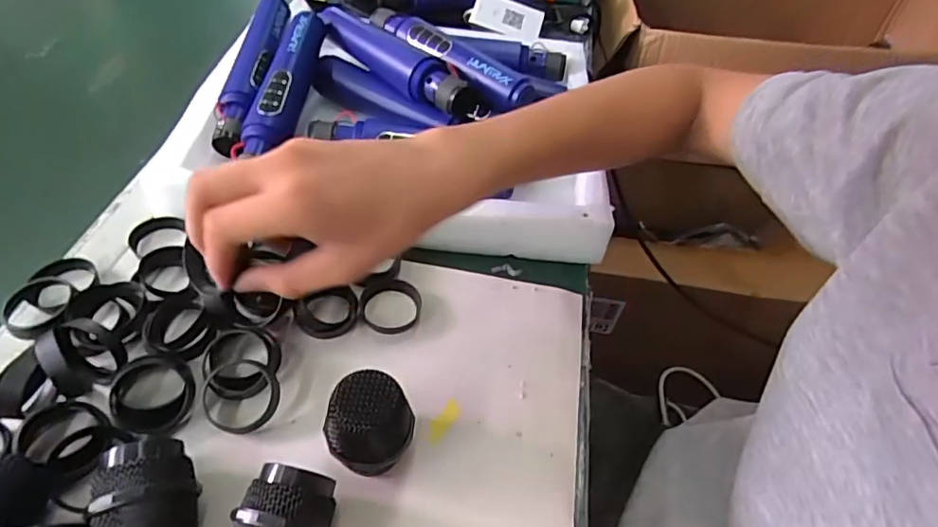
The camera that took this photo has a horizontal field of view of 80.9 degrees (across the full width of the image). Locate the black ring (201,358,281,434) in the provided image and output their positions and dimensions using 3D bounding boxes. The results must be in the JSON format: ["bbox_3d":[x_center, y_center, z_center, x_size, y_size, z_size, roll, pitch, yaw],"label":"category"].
[{"bbox_3d":[-0.139,0.080,0.335,0.045,0.012,0.045,2,72,-7],"label":"black ring"}]

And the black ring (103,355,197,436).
[{"bbox_3d":[-0.190,0.078,0.329,0.043,0.021,0.046,3,48,-4],"label":"black ring"}]

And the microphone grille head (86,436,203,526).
[{"bbox_3d":[-0.157,0.123,0.275,0.043,0.049,0.060,-11,50,-16],"label":"microphone grille head"}]

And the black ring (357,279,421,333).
[{"bbox_3d":[-0.057,0.031,0.399,0.042,0.008,0.046,3,48,-4],"label":"black ring"}]

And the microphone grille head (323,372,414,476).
[{"bbox_3d":[-0.055,0.094,0.308,0.044,0.055,0.042,3,48,-4],"label":"microphone grille head"}]

